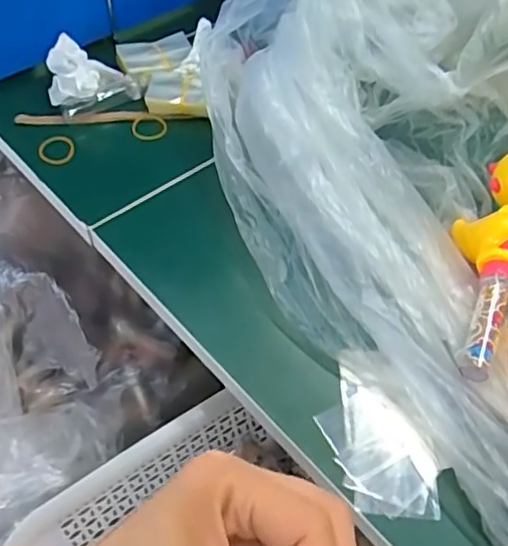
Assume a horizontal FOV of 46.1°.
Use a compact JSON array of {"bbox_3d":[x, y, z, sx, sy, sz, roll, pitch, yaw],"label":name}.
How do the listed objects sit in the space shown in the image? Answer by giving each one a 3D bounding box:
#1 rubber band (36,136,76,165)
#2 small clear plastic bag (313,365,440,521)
[{"bbox_3d":[-0.176,-0.109,0.531,0.032,0.005,0.034,3,58,-5],"label":"rubber band"},{"bbox_3d":[0.074,0.104,0.364,0.055,0.007,0.097,-15,54,-13],"label":"small clear plastic bag"}]

